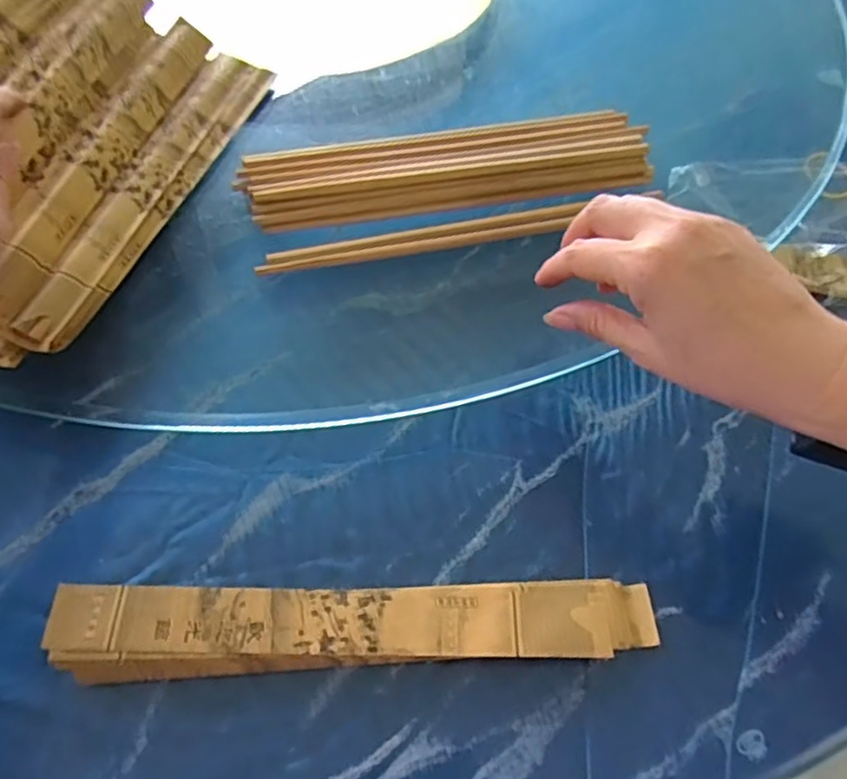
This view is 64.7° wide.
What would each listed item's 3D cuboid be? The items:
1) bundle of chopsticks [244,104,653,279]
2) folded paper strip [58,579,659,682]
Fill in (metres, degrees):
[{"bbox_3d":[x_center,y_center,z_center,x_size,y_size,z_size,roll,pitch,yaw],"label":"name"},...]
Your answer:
[{"bbox_3d":[0.020,-0.134,0.439,0.265,0.029,0.090,-11,61,-10],"label":"bundle of chopsticks"},{"bbox_3d":[-0.030,0.117,0.326,0.284,0.019,0.040,1,59,-3],"label":"folded paper strip"}]

